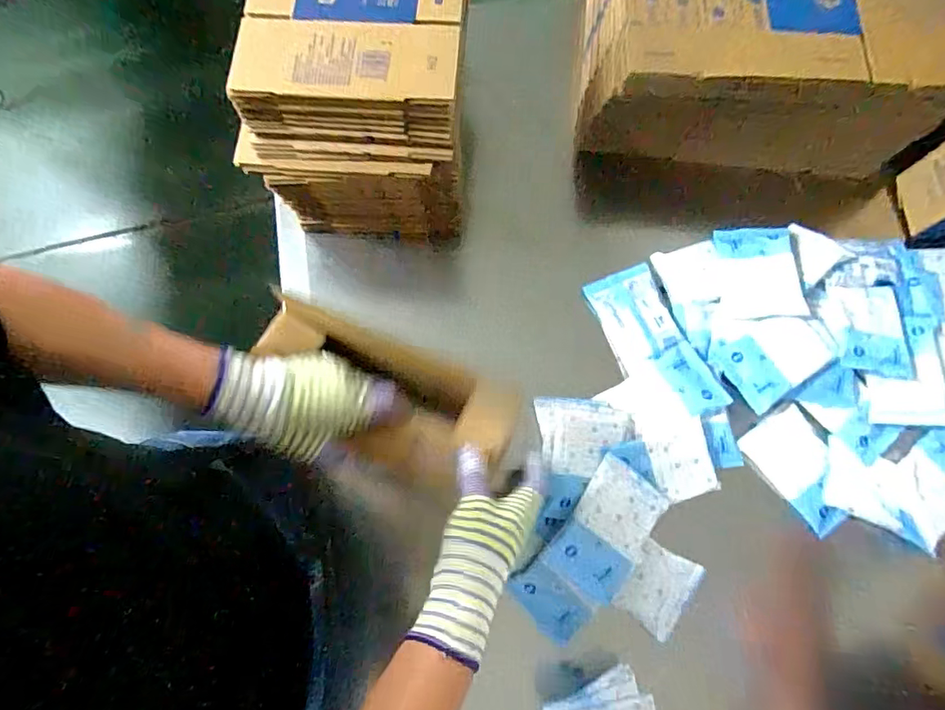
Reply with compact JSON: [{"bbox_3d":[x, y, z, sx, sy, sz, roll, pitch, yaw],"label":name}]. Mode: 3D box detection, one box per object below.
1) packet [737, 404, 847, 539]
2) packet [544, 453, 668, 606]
[{"bbox_3d":[0.376,0.126,0.592,0.086,0.010,0.126,-39,77,-9],"label":"packet"},{"bbox_3d":[0.141,0.181,0.543,0.081,0.026,0.131,36,78,11],"label":"packet"}]

